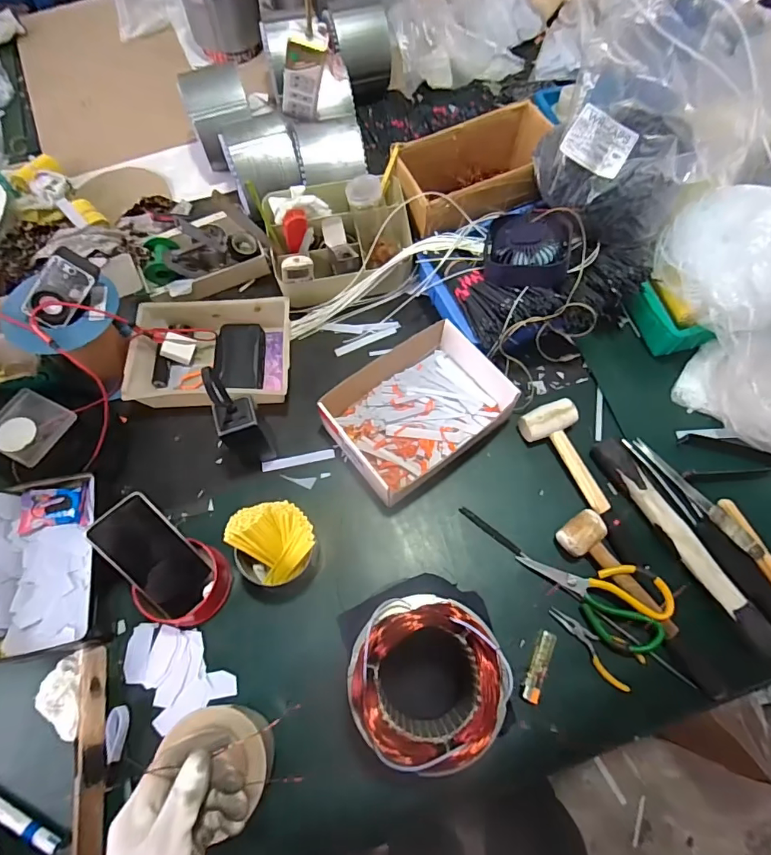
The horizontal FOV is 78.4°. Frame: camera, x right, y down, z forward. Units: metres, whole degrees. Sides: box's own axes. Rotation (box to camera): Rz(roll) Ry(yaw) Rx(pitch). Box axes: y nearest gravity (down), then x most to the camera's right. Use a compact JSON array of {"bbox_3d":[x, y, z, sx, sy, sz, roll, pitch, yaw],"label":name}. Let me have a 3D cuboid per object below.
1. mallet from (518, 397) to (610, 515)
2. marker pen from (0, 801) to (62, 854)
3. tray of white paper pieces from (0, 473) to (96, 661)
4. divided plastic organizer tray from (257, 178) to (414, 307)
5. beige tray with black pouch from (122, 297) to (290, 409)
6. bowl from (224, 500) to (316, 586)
[{"bbox_3d":[0.263,0.046,0.683,0.079,0.038,0.167,-20,69,-8],"label":"mallet"},{"bbox_3d":[-0.430,0.438,0.533,0.147,0.016,0.014,24,72,7],"label":"marker pen"},{"bbox_3d":[-0.446,0.177,0.618,0.140,0.054,0.220,-12,68,-4],"label":"tray of white paper pieces"},{"bbox_3d":[-0.073,-0.308,0.776,0.228,0.146,0.189,-10,71,-5],"label":"divided plastic organizer tray"},{"bbox_3d":[-0.271,-0.121,0.746,0.241,0.051,0.175,-2,68,0],"label":"beige tray with black pouch"},{"bbox_3d":[-0.142,0.153,0.614,0.104,0.087,0.098,-14,68,-5],"label":"bowl"}]

